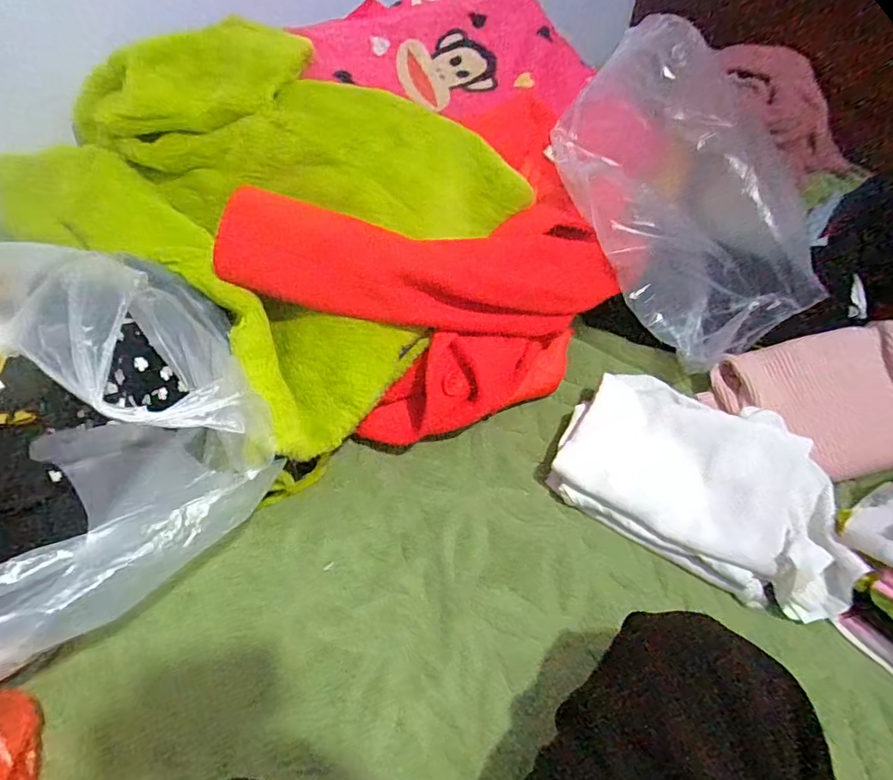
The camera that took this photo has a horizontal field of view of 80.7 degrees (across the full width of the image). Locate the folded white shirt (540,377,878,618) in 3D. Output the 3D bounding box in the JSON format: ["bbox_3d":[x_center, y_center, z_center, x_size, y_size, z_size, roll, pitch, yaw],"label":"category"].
[{"bbox_3d":[0.295,0.099,0.599,0.311,0.082,0.193,28,55,21],"label":"folded white shirt"}]

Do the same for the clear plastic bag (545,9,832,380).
[{"bbox_3d":[0.268,-0.231,0.651,0.224,0.149,0.413,-22,88,-15],"label":"clear plastic bag"}]

